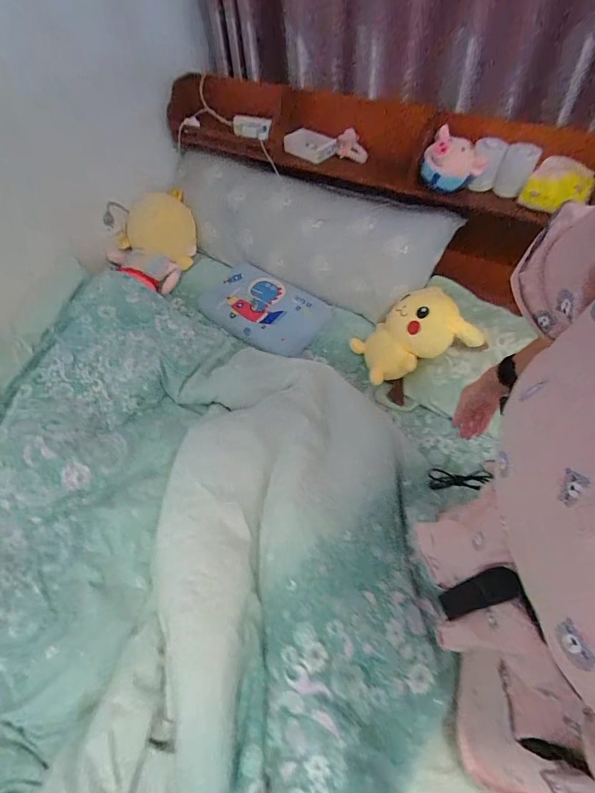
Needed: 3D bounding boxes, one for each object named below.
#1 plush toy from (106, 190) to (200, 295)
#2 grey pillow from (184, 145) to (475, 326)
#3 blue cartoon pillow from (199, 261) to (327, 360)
[{"bbox_3d":[-0.546,-0.596,1.381,0.337,0.185,0.349,-18,58,-10],"label":"plush toy"},{"bbox_3d":[0.004,-0.593,1.284,0.989,0.140,0.390,25,103,12],"label":"grey pillow"},{"bbox_3d":[-0.131,-0.309,1.253,0.452,0.055,0.277,31,63,17],"label":"blue cartoon pillow"}]

